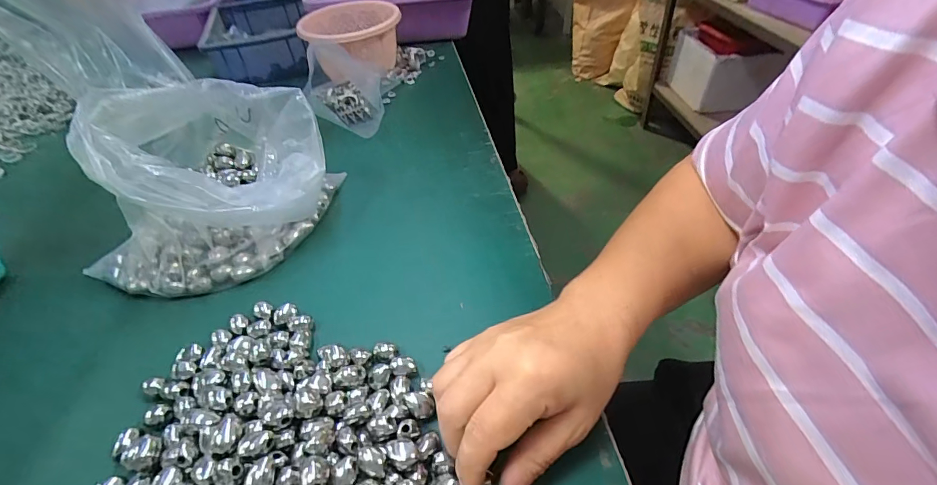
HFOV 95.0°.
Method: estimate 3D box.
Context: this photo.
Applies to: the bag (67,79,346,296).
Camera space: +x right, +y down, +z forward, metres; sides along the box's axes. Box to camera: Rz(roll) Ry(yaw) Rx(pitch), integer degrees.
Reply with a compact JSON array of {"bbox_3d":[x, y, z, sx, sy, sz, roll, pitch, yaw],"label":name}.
[{"bbox_3d":[-0.240,-0.061,0.388,0.181,0.133,0.188,11,46,17],"label":"bag"}]

